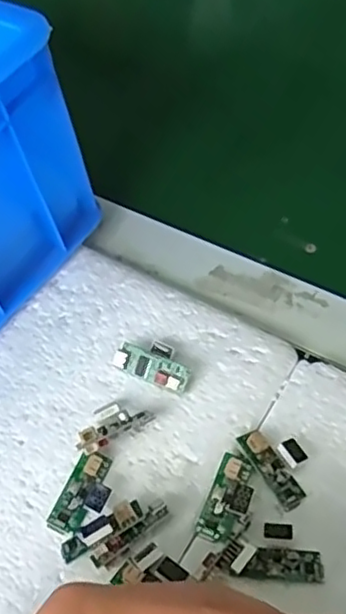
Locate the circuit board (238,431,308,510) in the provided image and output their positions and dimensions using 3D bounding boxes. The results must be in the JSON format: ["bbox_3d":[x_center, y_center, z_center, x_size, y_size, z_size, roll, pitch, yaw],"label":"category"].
[{"bbox_3d":[0.045,0.074,0.297,0.012,0.006,0.039,-32,59,-14],"label":"circuit board"}]

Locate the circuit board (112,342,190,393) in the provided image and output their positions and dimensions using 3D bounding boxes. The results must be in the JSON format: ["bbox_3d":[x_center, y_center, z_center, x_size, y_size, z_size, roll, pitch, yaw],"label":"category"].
[{"bbox_3d":[-0.010,0.028,0.330,0.043,0.011,0.023,22,62,20],"label":"circuit board"}]

